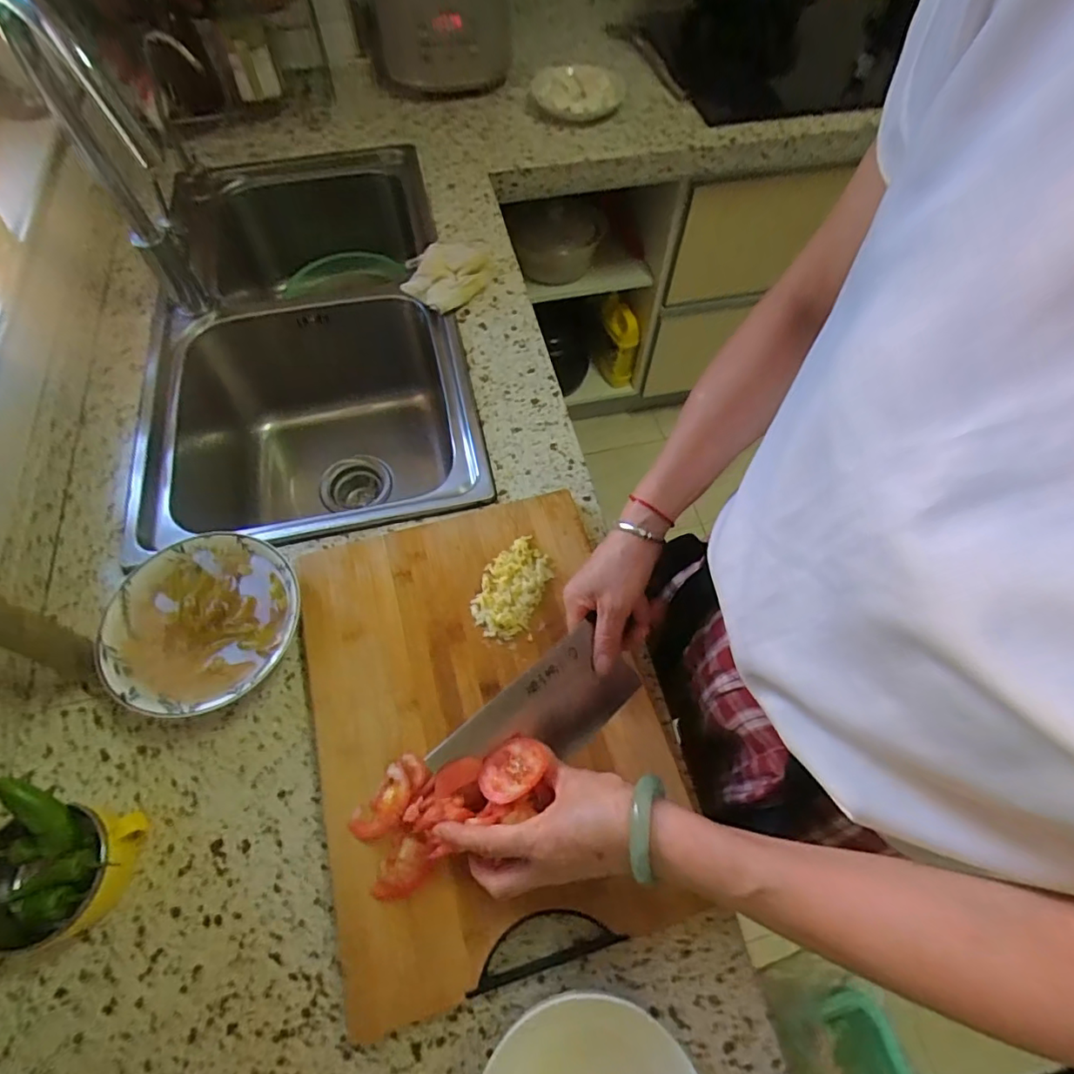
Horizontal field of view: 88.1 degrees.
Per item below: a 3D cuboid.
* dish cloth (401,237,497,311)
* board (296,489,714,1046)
[{"bbox_3d":[-0.121,-0.380,0.794,0.136,0.032,0.132,-20,64,-11],"label":"dish cloth"},{"bbox_3d":[-0.045,0.152,0.500,0.301,0.035,0.392,-16,63,-9],"label":"board"}]

